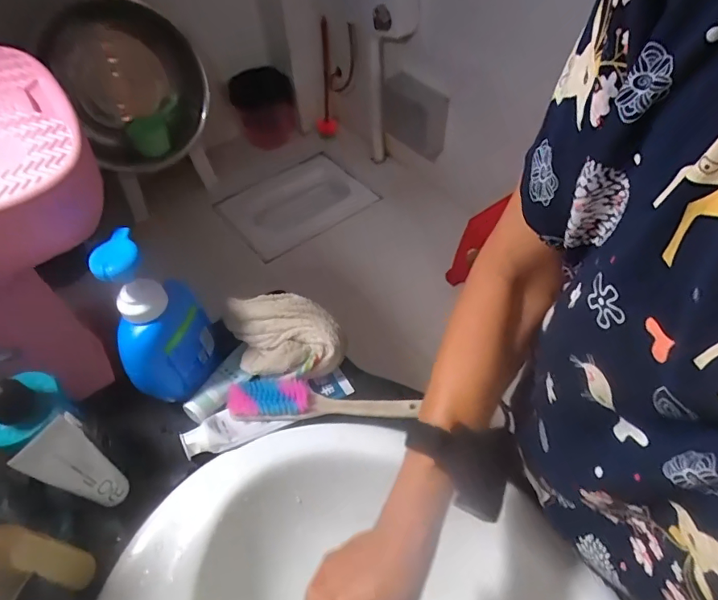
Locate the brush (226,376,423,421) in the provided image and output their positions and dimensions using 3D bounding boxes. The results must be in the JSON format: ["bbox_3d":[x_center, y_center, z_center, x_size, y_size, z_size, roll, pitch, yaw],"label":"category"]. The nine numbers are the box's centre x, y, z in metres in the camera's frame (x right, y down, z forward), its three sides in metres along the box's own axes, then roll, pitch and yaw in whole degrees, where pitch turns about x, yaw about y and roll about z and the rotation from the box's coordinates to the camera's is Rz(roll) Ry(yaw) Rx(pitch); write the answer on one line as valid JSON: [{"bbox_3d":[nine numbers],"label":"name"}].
[{"bbox_3d":[-0.049,0.112,0.553,0.205,0.030,0.046,-2,51,2],"label":"brush"}]

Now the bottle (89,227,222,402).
[{"bbox_3d":[-0.211,0.026,0.507,0.050,0.203,0.104,20,55,18],"label":"bottle"}]

